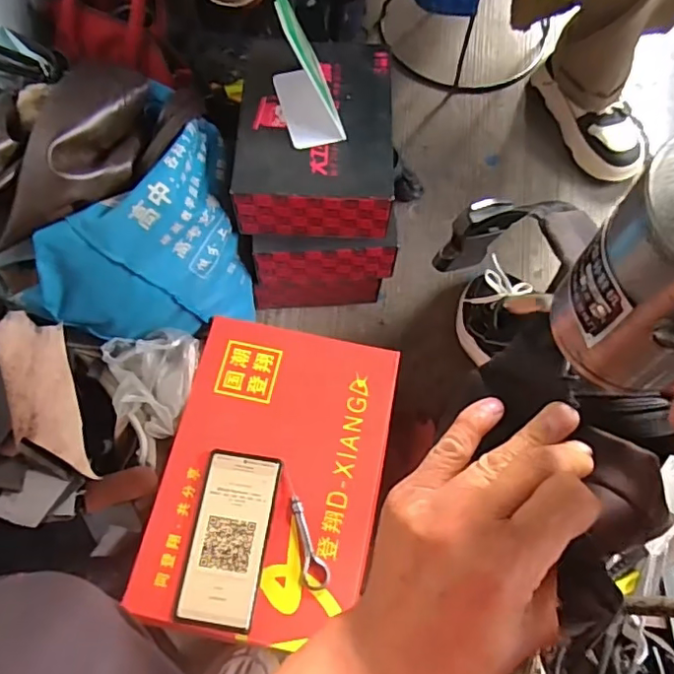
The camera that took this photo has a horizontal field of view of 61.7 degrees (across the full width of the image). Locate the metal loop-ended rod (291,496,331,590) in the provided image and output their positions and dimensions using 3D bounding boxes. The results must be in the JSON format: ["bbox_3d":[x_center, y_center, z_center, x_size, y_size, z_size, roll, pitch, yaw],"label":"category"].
[{"bbox_3d":[-0.028,0.197,0.542,0.025,0.008,0.088,-16,69,-7],"label":"metal loop-ended rod"}]

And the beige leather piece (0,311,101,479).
[{"bbox_3d":[-0.281,0.061,0.548,0.010,0.069,0.170,-4,100,30],"label":"beige leather piece"}]

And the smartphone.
[{"bbox_3d":[-0.105,0.196,0.555,0.075,0.009,0.161,8,68,3],"label":"smartphone"}]

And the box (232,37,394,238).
[{"bbox_3d":[-0.023,-0.223,0.633,0.166,0.080,0.206,1,68,0],"label":"box"}]

